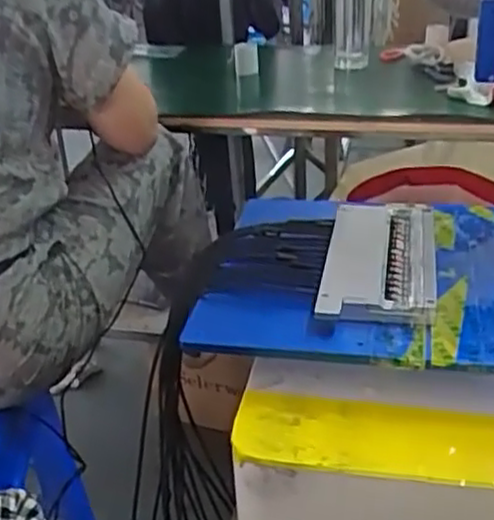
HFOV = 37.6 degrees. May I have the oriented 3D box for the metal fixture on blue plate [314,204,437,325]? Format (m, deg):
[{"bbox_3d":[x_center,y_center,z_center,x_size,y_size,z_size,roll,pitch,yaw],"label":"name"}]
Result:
[{"bbox_3d":[0.128,-0.004,0.694,0.100,0.018,0.209,3,28,12],"label":"metal fixture on blue plate"}]

